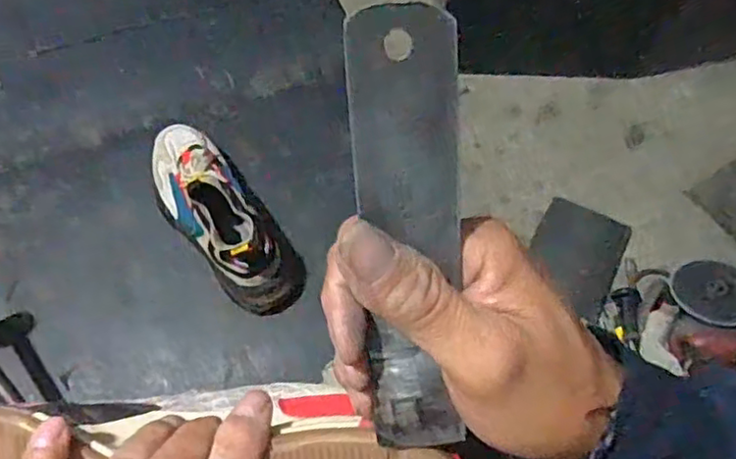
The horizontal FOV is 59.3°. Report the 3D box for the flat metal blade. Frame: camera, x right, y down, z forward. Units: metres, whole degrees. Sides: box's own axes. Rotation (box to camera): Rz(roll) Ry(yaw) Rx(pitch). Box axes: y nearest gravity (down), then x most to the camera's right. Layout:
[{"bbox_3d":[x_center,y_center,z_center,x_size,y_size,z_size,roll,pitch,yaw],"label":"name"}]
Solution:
[{"bbox_3d":[0.015,0.008,0.218,0.033,0.004,0.155,-1,111,11],"label":"flat metal blade"}]

